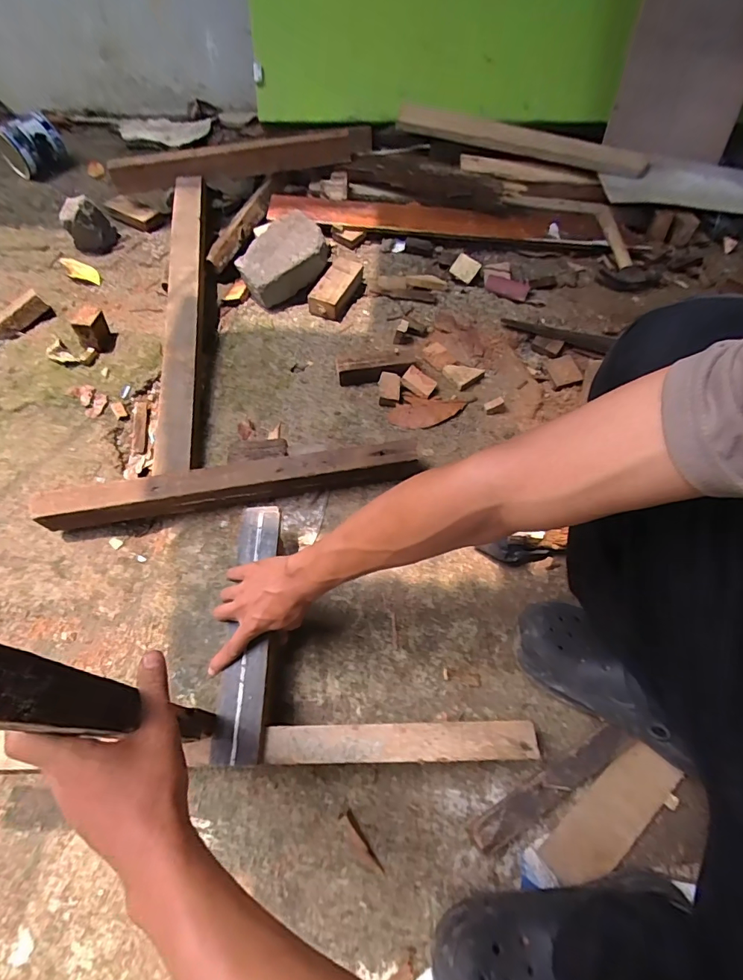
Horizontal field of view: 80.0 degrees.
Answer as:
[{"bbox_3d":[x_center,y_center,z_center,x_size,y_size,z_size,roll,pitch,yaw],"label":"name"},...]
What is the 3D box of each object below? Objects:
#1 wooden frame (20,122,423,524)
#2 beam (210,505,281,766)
[{"bbox_3d":[-0.252,-0.392,0.856,0.565,0.074,0.914,-6,66,-4],"label":"wooden frame"},{"bbox_3d":[-0.152,0.162,0.554,0.057,0.021,0.307,1,62,-1],"label":"beam"}]

